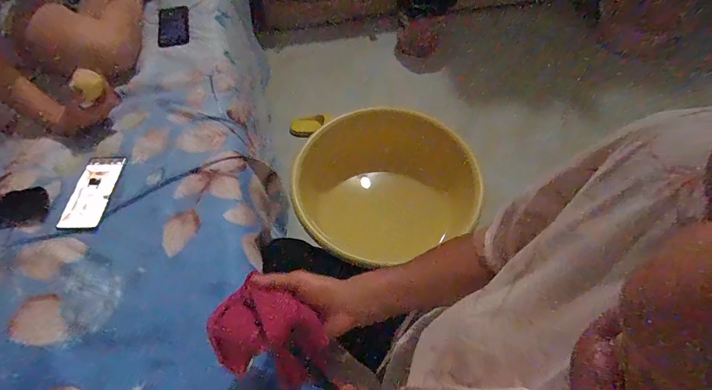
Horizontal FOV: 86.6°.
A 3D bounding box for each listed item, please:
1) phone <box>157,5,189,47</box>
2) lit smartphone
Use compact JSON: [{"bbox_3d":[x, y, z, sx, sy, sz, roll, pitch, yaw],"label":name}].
[{"bbox_3d":[-0.489,-0.456,1.015,0.074,0.015,0.168,-6,59,-16],"label":"phone"},{"bbox_3d":[-0.499,-0.009,0.717,0.072,0.006,0.168,1,57,-1],"label":"lit smartphone"}]

